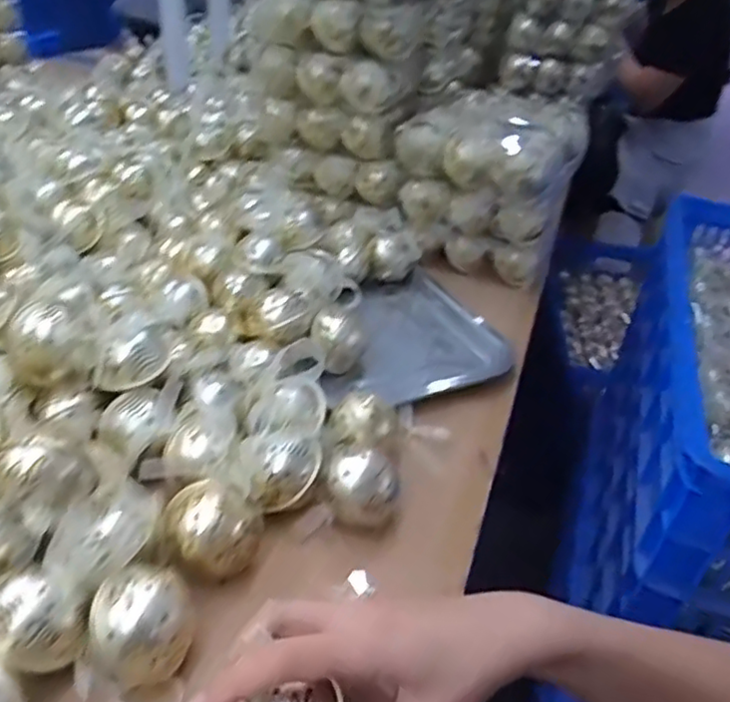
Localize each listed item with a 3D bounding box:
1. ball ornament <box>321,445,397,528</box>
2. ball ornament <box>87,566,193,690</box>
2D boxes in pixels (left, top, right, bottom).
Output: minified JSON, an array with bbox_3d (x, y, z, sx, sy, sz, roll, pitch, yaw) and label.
[{"bbox_3d":[0.000,0.091,0.446,0.049,0.043,0.050,21,37,22],"label":"ball ornament"},{"bbox_3d":[-0.120,0.147,0.349,0.052,0.046,0.054,-9,37,-21],"label":"ball ornament"}]

